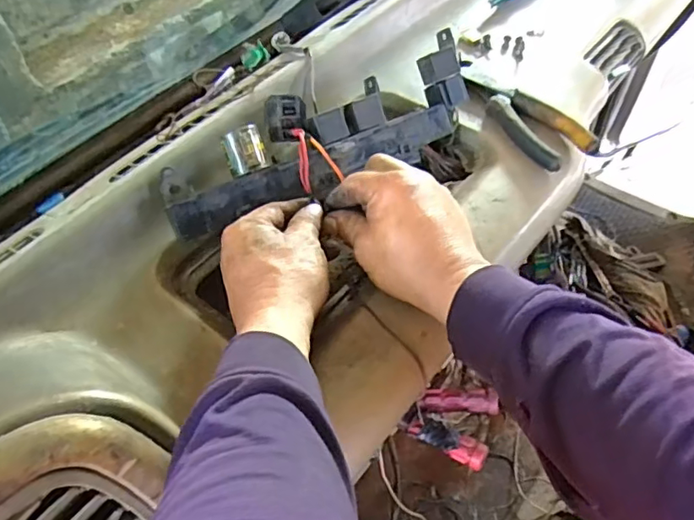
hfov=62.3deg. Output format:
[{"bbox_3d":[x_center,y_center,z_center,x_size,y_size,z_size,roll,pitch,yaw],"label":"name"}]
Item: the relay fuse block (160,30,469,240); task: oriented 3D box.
[{"bbox_3d":[-0.014,-0.107,0.499,0.301,0.042,0.090,-30,59,-20],"label":"relay fuse block"}]

